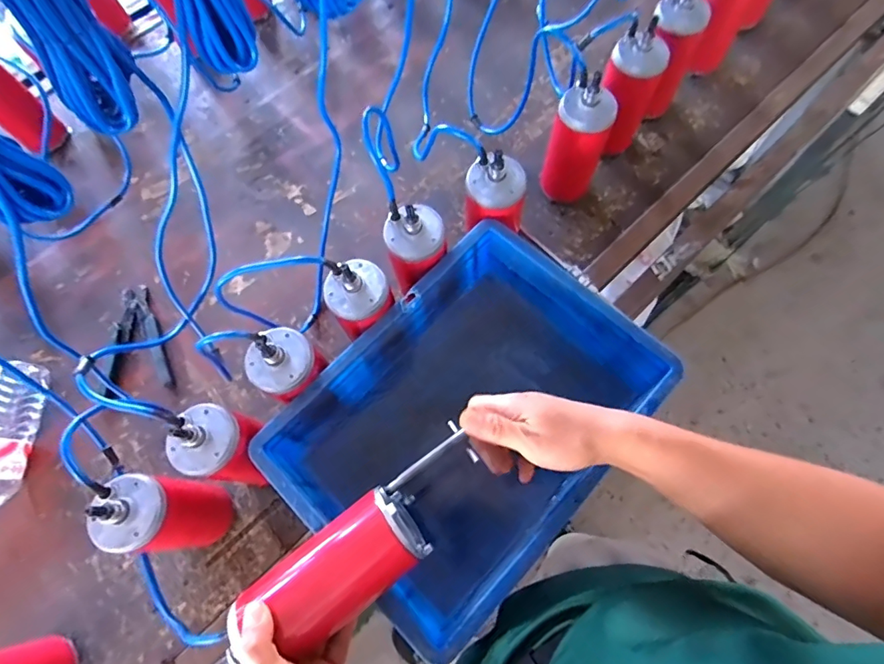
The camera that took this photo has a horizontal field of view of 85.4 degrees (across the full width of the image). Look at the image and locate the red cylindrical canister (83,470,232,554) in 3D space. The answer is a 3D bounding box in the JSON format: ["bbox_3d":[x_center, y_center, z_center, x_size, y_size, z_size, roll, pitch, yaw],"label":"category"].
[{"bbox_3d":[-0.314,0.207,0.551,0.074,0.193,0.074,4,70,4],"label":"red cylindrical canister"}]

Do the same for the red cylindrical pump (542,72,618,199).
[{"bbox_3d":[0.194,-0.264,0.705,0.075,0.195,0.062,19,72,9],"label":"red cylindrical pump"}]

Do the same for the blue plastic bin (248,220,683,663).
[{"bbox_3d":[0.032,0.109,0.597,0.298,0.161,0.395,42,77,16],"label":"blue plastic bin"}]

